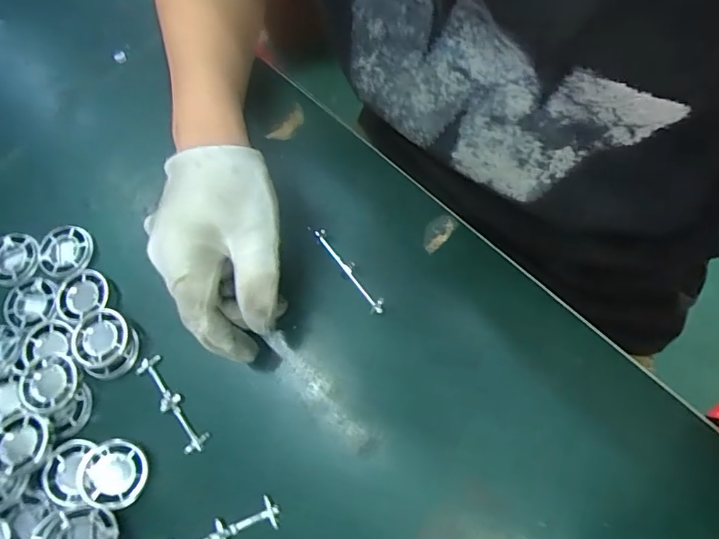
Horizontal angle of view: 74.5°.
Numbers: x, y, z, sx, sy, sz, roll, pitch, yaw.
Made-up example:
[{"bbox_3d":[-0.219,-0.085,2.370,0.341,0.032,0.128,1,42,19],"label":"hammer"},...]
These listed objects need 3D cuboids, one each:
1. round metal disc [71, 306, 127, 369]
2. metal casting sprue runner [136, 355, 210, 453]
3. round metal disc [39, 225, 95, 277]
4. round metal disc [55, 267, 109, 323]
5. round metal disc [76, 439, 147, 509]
[{"bbox_3d":[-0.174,0.045,0.315,0.038,0.011,0.037,-2,73,7],"label":"round metal disc"},{"bbox_3d":[-0.124,0.088,0.310,0.016,0.009,0.070,-38,73,-5],"label":"metal casting sprue runner"},{"bbox_3d":[-0.215,-0.013,0.346,0.038,0.009,0.040,-2,73,7],"label":"round metal disc"},{"bbox_3d":[-0.193,0.018,0.330,0.036,0.007,0.037,-2,73,7],"label":"round metal disc"},{"bbox_3d":[-0.152,0.126,0.292,0.038,0.010,0.038,6,72,-18],"label":"round metal disc"}]

